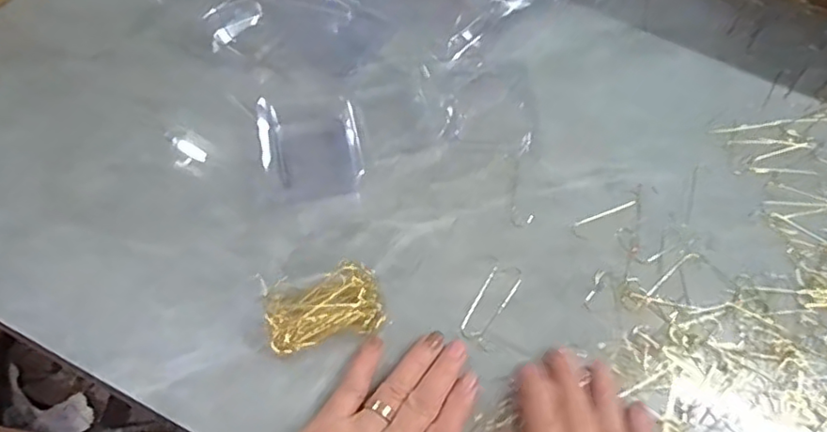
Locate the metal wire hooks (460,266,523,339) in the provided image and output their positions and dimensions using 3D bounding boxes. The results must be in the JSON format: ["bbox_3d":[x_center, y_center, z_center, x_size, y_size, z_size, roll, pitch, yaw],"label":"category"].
[{"bbox_3d":[0.052,0.056,0.402,0.020,0.004,0.061,30,63,12],"label":"metal wire hooks"}]

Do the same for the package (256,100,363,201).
[{"bbox_3d":[-0.075,-0.054,0.448,0.071,0.019,0.089,-7,61,-8],"label":"package"}]

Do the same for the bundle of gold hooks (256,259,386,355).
[{"bbox_3d":[-0.058,0.057,0.390,0.071,0.017,0.050,-13,62,-11],"label":"bundle of gold hooks"}]

